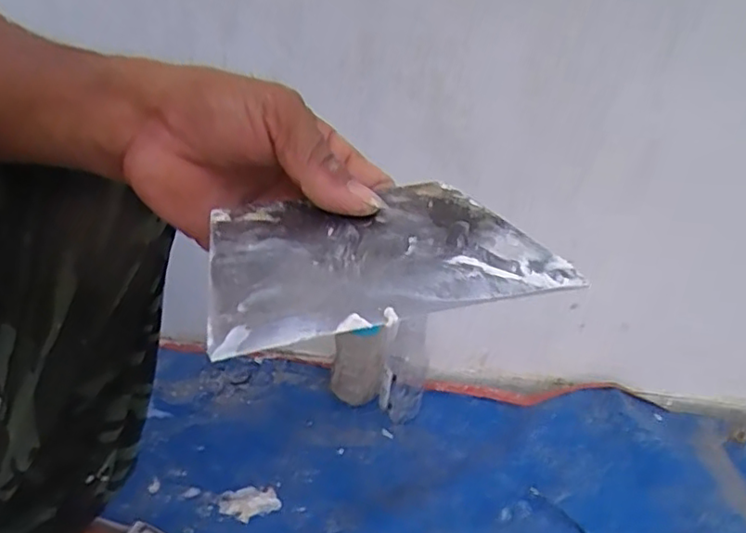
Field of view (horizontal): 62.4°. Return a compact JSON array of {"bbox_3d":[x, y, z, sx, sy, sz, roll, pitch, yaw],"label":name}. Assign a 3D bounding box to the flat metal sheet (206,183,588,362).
[{"bbox_3d":[0.002,-0.007,0.246,0.135,0.004,0.090,-8,36,-16],"label":"flat metal sheet"}]

